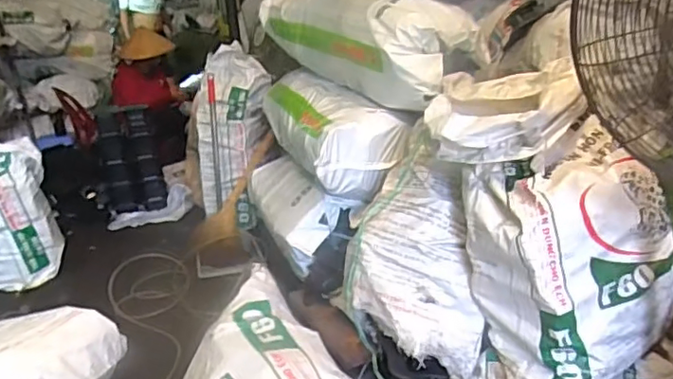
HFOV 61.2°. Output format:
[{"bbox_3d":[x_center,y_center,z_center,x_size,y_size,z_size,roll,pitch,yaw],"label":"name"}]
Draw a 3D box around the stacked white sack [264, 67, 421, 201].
[{"bbox_3d":[-0.021,-0.215,1.985,0.306,0.279,0.782,-10,19,-14],"label":"stacked white sack"}]

